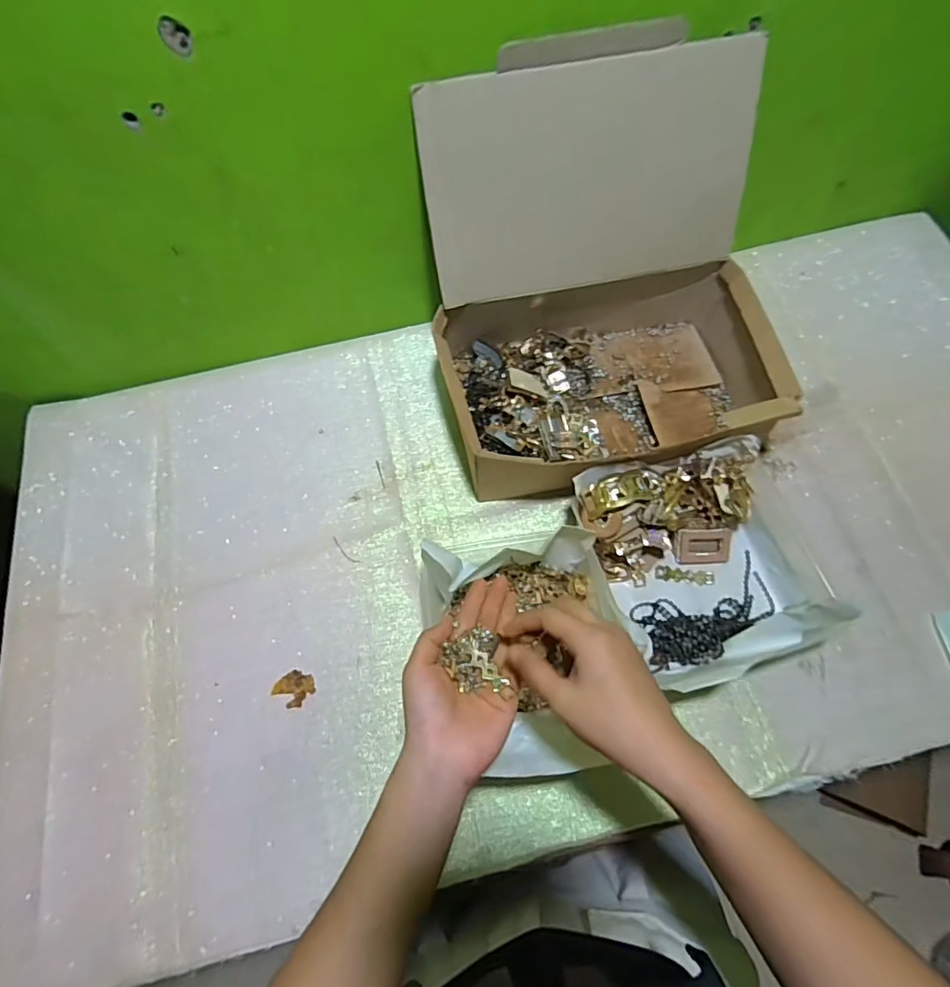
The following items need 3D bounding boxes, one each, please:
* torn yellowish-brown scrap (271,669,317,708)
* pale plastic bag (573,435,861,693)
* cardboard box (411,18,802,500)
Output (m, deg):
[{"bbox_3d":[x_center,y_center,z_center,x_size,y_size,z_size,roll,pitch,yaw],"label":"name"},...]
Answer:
[{"bbox_3d":[-0.177,0.191,0.528,0.034,0.004,0.035,35,73,16],"label":"torn yellowish-brown scrap"},{"bbox_3d":[0.225,0.058,0.521,0.203,0.082,0.210,-19,67,-5],"label":"pale plastic bag"},{"bbox_3d":[0.133,-0.192,0.528,0.321,0.288,0.293,-10,66,-1],"label":"cardboard box"}]

